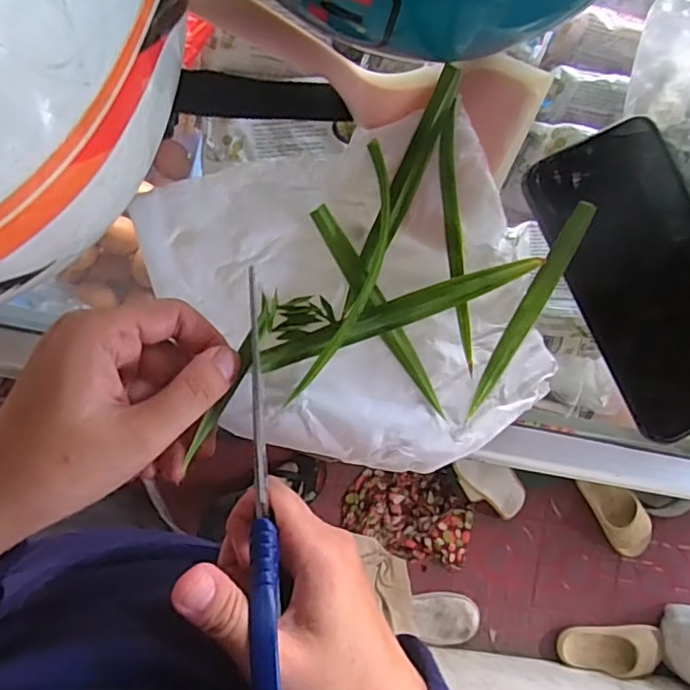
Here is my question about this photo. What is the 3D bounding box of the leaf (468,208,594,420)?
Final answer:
[{"bbox_3d":[0.100,-0.018,0.314,0.012,0.018,0.124,29,83,-6],"label":"leaf"}]

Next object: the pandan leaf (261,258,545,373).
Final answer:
[{"bbox_3d":[0.026,-0.016,0.296,0.140,0.030,0.014,-19,90,-9],"label":"pandan leaf"}]

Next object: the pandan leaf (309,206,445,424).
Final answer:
[{"bbox_3d":[0.019,-0.017,0.305,0.012,0.012,0.120,-32,92,-9],"label":"pandan leaf"}]

